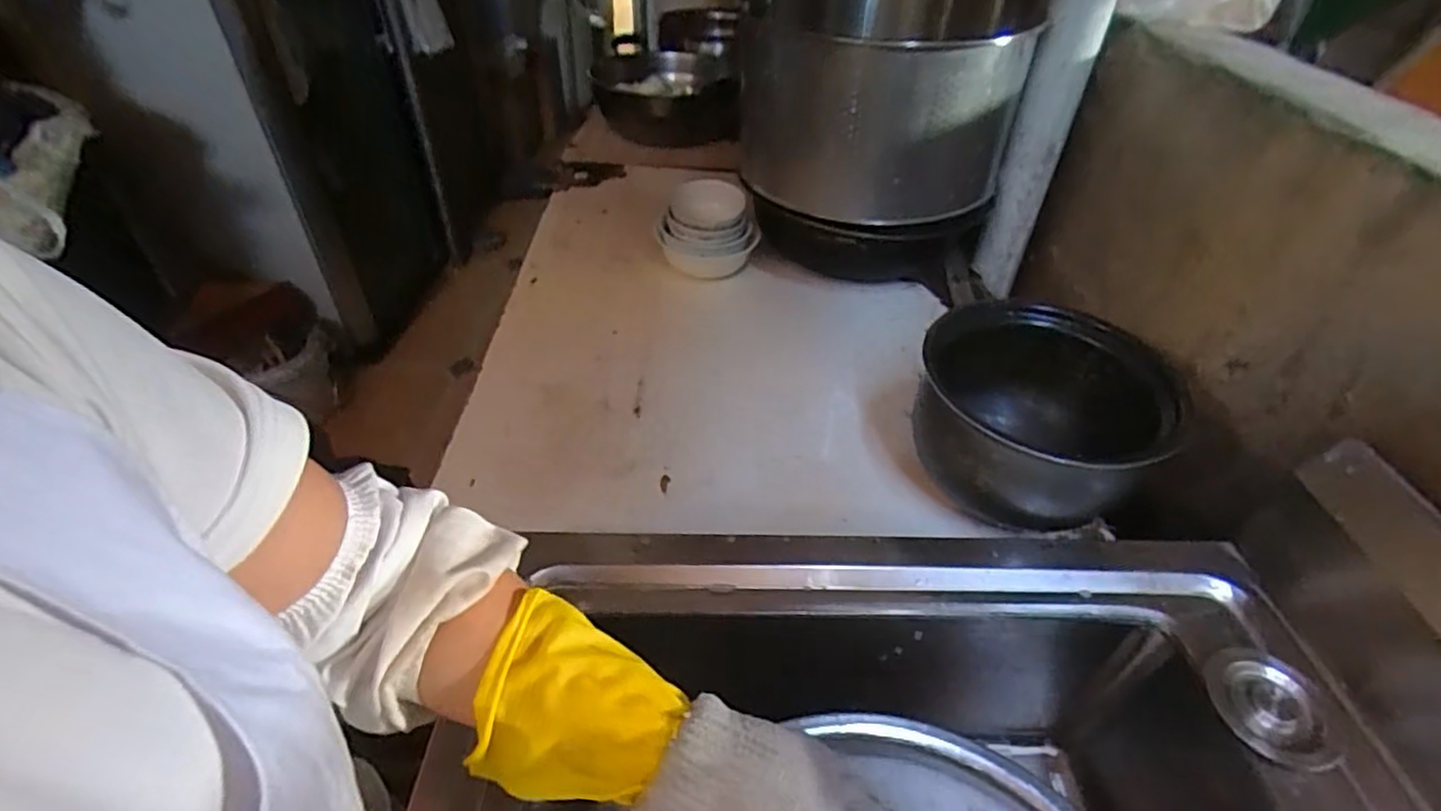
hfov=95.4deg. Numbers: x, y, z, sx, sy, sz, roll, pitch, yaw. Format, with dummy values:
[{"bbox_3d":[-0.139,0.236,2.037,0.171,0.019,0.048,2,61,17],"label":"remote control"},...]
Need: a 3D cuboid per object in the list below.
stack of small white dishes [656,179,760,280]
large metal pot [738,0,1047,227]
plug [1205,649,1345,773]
[{"bbox_3d":[-0.020,-0.249,0.976,0.146,0.120,0.119,0,42,-2],"label":"stack of small white dishes"},{"bbox_3d":[0.211,-0.450,0.939,0.397,0.224,0.372,14,43,13],"label":"large metal pot"},{"bbox_3d":[0.402,0.220,0.475,0.066,0.023,0.076,7,42,5],"label":"plug"}]

